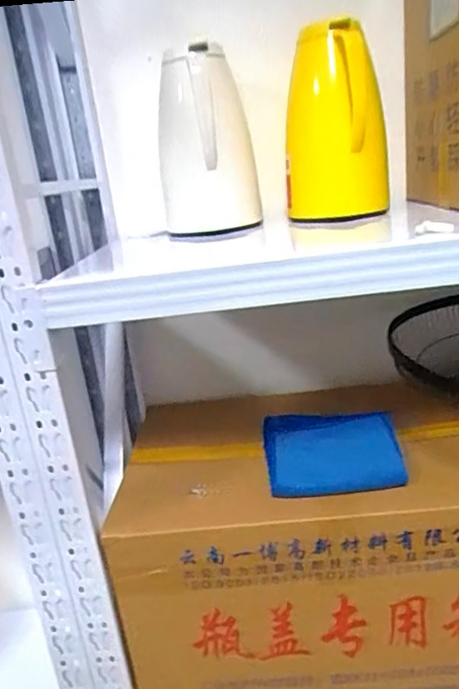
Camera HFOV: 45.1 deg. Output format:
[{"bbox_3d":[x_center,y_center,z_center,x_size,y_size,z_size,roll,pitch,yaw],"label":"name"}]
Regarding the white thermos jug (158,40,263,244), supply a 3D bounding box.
[{"bbox_3d":[-0.038,-0.315,0.889,0.159,0.268,0.146,-9,17,-3],"label":"white thermos jug"}]

